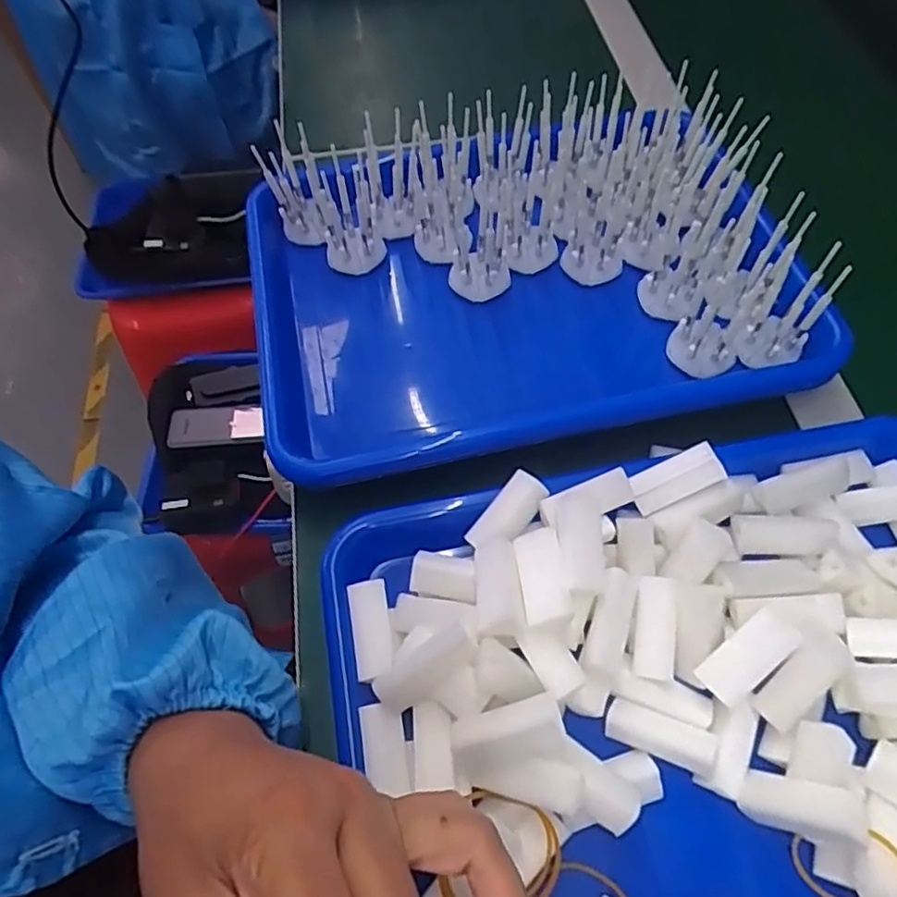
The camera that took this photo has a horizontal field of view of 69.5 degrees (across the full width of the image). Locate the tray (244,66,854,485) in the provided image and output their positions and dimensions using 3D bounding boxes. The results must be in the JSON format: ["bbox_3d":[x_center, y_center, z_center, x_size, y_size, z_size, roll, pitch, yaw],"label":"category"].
[{"bbox_3d":[0.041,-0.109,0.398,0.325,0.085,0.228,-12,60,-5],"label":"tray"}]

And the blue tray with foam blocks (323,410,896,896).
[{"bbox_3d":[0.119,0.116,0.283,0.312,0.060,0.246,-13,60,-6],"label":"blue tray with foam blocks"}]

